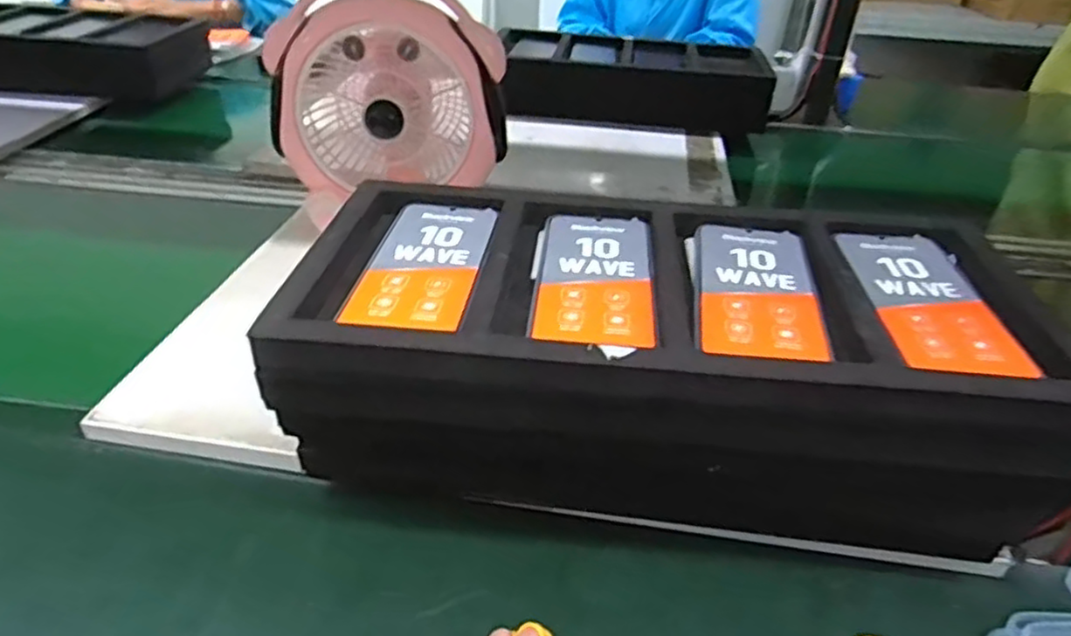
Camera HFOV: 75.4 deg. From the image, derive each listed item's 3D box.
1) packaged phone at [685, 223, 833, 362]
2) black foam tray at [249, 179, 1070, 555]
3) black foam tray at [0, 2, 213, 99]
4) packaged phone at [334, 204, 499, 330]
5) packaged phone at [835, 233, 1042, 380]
[{"bbox_3d":[0.146,-0.023,0.466,0.079,0.012,0.161,7,35,6],"label":"packaged phone"},{"bbox_3d":[0.084,0.038,0.511,0.480,0.174,0.218,5,35,4],"label":"black foam tray"},{"bbox_3d":[-0.876,-0.491,1.269,0.491,0.085,0.236,2,35,0],"label":"black foam tray"},{"bbox_3d":[-0.075,-0.041,0.479,0.076,0.009,0.156,6,35,5],"label":"packaged phone"},{"bbox_3d":[0.262,-0.015,0.464,0.076,0.010,0.161,5,35,3],"label":"packaged phone"}]

